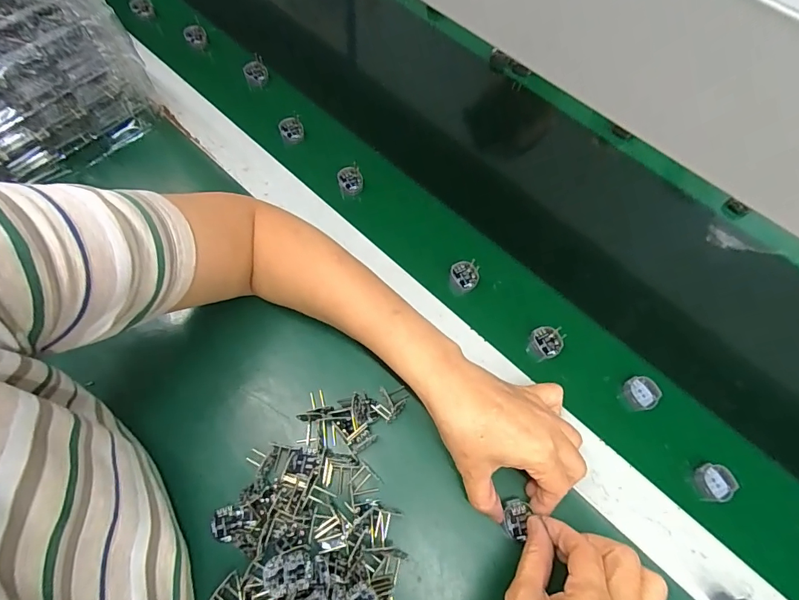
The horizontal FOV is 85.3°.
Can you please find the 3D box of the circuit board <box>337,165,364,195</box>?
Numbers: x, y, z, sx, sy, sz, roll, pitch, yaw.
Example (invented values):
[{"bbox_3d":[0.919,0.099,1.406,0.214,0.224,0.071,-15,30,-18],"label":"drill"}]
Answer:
[{"bbox_3d":[-0.054,-0.132,0.481,0.026,0.004,0.031,-14,91,-7],"label":"circuit board"}]

